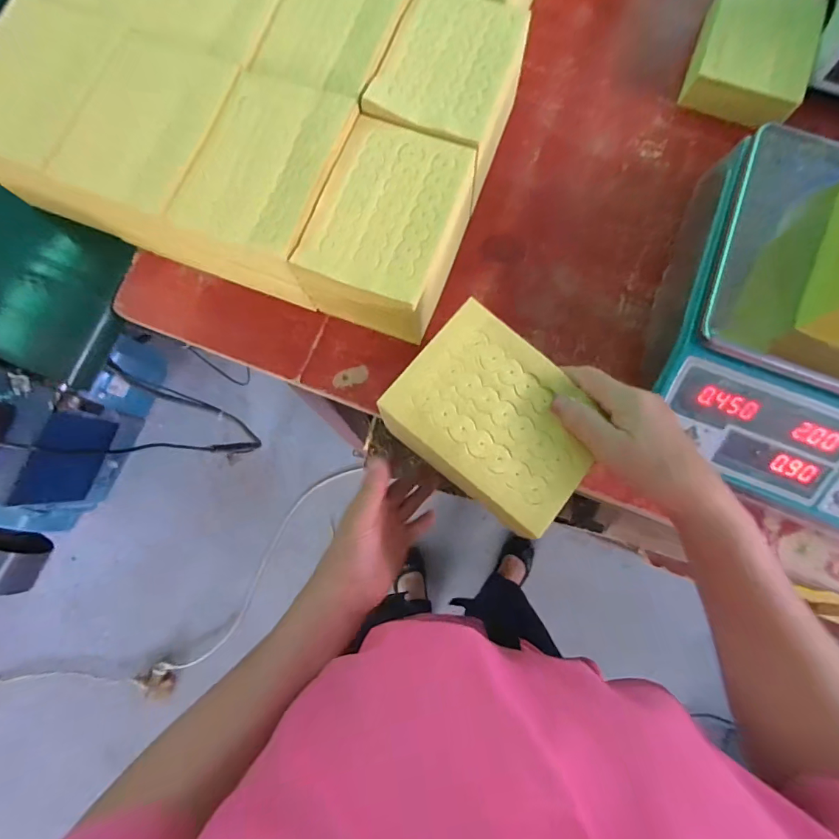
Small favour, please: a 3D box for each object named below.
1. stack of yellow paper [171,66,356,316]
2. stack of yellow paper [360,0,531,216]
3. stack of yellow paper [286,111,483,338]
[{"bbox_3d":[-0.142,-0.219,0.433,0.127,0.107,0.167,21,80,4],"label":"stack of yellow paper"},{"bbox_3d":[0.031,-0.330,0.458,0.119,0.105,0.166,21,80,4],"label":"stack of yellow paper"},{"bbox_3d":[-0.027,-0.174,0.424,0.117,0.096,0.166,22,80,4],"label":"stack of yellow paper"}]

